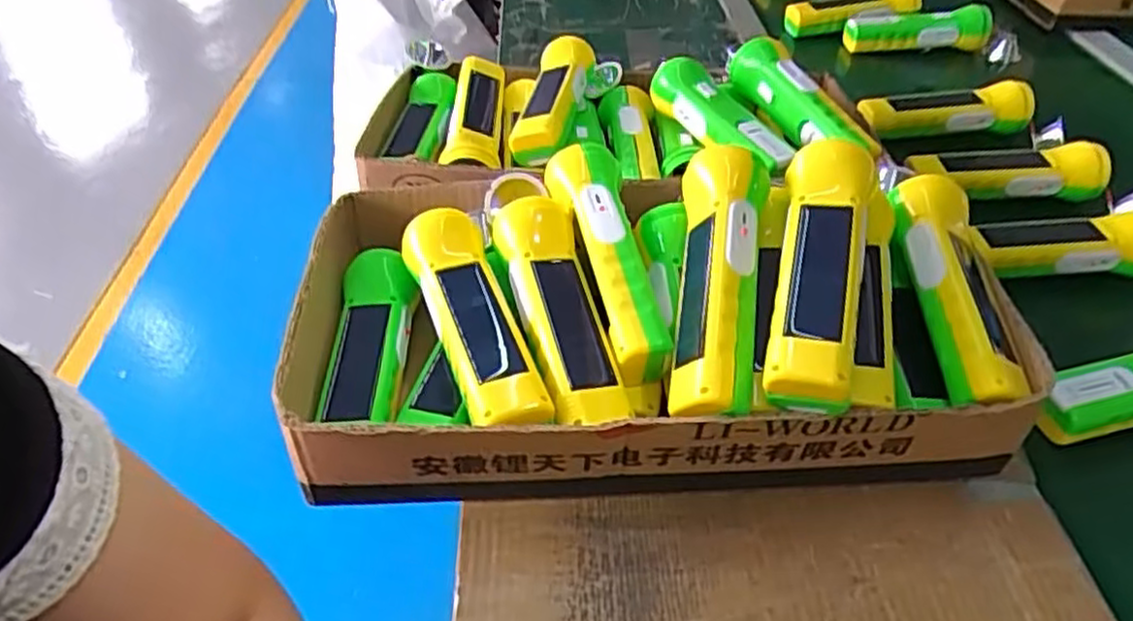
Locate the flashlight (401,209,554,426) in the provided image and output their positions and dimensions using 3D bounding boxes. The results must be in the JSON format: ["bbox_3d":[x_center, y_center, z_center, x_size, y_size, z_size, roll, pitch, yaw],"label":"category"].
[{"bbox_3d":[-0.053,0.006,0.432,0.043,0.043,0.160,-15,44,-18],"label":"flashlight"}]

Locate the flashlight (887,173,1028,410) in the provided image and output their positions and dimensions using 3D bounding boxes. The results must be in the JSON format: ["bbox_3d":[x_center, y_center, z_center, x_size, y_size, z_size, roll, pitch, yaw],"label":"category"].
[{"bbox_3d":[0.242,-0.011,0.453,0.054,0.041,0.160,3,55,2],"label":"flashlight"}]

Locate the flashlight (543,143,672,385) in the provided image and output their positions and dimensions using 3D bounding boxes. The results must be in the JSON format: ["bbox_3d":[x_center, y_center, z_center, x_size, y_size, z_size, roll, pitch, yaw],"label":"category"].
[{"bbox_3d":[0.026,-0.035,0.463,0.042,0.039,0.161,-10,60,-12],"label":"flashlight"}]

